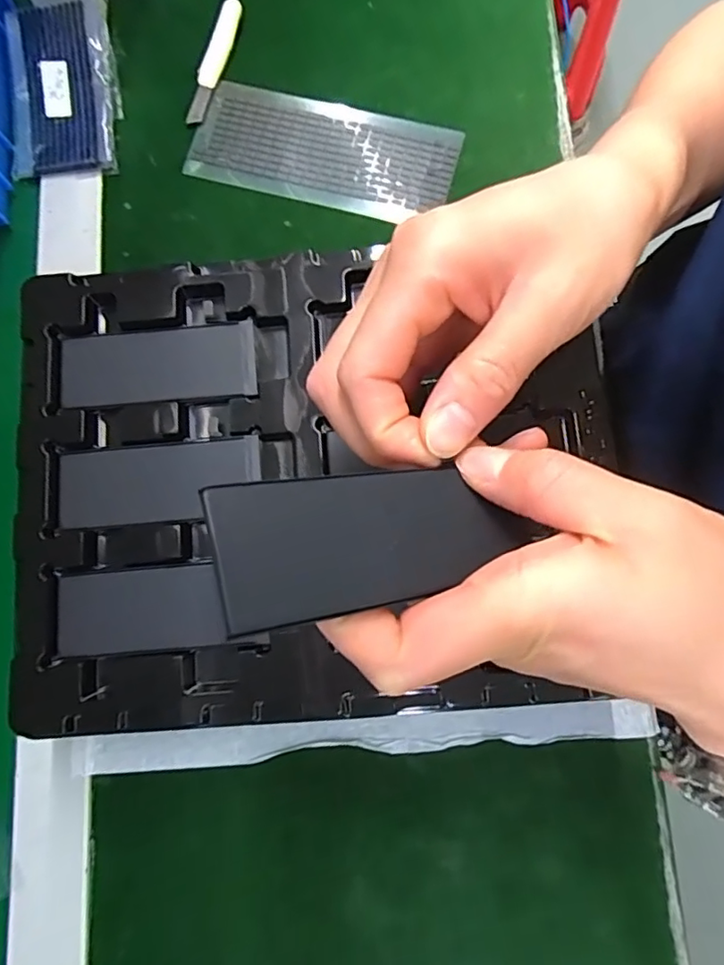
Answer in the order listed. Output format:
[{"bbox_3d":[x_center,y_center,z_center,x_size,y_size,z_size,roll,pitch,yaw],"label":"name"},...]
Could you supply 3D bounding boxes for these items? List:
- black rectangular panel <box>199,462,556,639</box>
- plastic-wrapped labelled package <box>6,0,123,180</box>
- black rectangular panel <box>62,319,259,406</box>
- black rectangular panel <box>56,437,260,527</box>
[{"bbox_3d":[0.004,0.012,0.152,0.085,0.006,0.037,-9,65,-27],"label":"black rectangular panel"},{"bbox_3d":[-0.193,-0.252,0.365,0.067,0.019,0.110,-7,80,0],"label":"plastic-wrapped labelled package"},{"bbox_3d":[-0.100,-0.057,0.277,0.095,0.004,0.037,-5,79,1],"label":"black rectangular panel"},{"bbox_3d":[-0.096,0.000,0.268,0.092,0.004,0.038,-4,79,1],"label":"black rectangular panel"}]

